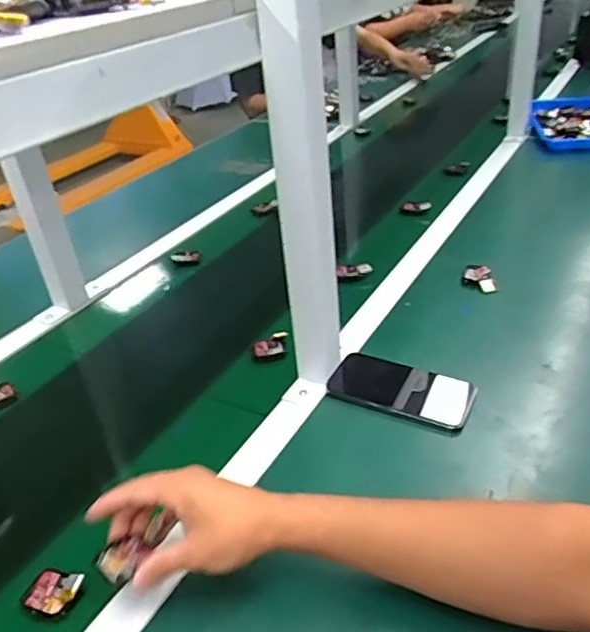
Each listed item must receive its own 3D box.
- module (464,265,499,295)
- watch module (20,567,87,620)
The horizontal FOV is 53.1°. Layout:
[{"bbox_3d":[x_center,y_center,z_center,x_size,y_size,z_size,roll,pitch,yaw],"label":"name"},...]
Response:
[{"bbox_3d":[0.272,-0.053,0.858,0.028,0.029,0.052,-27,40,-29],"label":"module"},{"bbox_3d":[-0.205,0.233,0.502,0.047,0.015,0.038,7,35,18],"label":"watch module"}]

